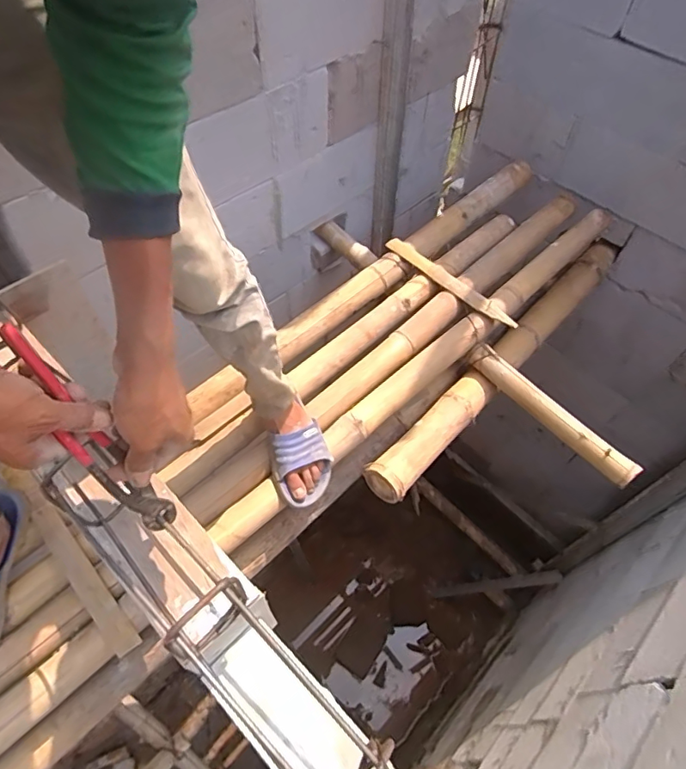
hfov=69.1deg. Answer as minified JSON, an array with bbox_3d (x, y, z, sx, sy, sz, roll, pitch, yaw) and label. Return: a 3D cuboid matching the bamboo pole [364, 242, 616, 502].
[{"bbox_3d":[0.450,-0.089,1.349,0.102,0.105,1.078,38,63,22],"label":"bamboo pole"}]

